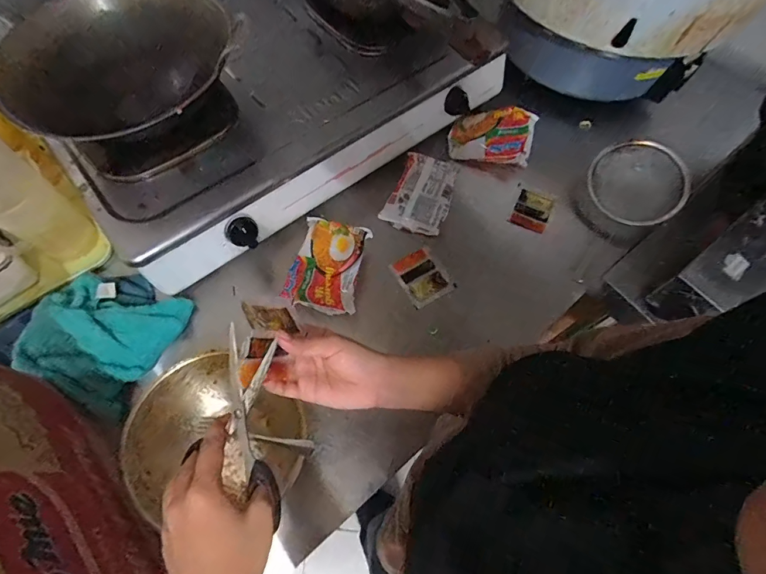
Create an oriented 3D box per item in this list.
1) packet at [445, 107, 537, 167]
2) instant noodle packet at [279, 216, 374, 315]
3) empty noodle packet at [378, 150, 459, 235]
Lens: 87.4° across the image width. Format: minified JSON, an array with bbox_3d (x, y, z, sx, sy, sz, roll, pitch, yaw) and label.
[{"bbox_3d":[0.187,-0.264,0.693,0.137,0.020,0.087,11,109,9],"label":"packet"},{"bbox_3d":[-0.082,-0.035,0.587,0.103,0.025,0.136,11,66,2],"label":"instant noodle packet"},{"bbox_3d":[0.065,-0.152,0.658,0.098,0.041,0.126,23,67,7],"label":"empty noodle packet"}]

